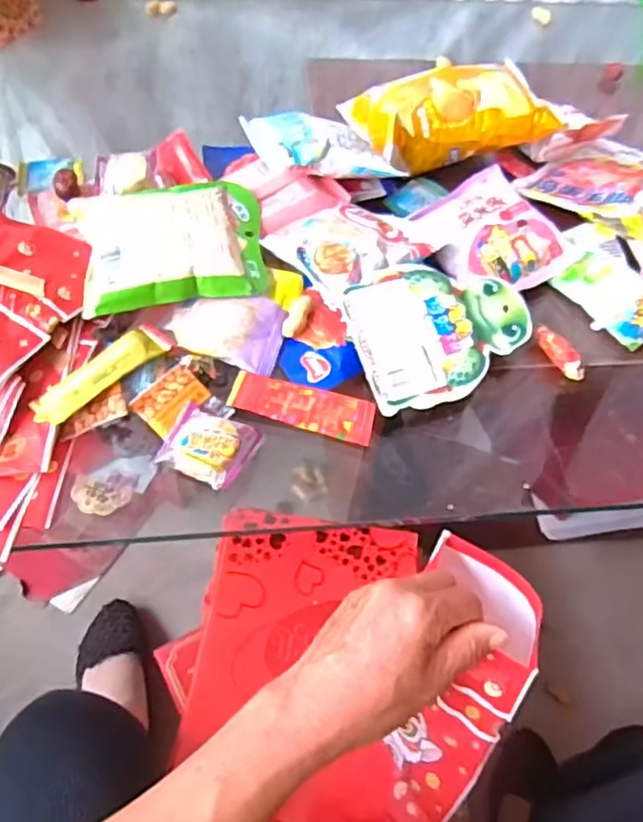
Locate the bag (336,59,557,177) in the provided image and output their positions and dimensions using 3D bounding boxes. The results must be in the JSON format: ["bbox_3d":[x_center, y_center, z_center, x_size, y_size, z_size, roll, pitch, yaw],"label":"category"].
[{"bbox_3d":[0.127,-0.303,0.634,0.177,0.073,0.108,-7,56,-10],"label":"bag"}]

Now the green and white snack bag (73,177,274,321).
[{"bbox_3d":[-0.123,-0.144,0.523,0.148,0.046,0.125,-10,56,-12],"label":"green and white snack bag"}]

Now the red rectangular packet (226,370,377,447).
[{"bbox_3d":[-0.015,-0.004,0.468,0.108,0.011,0.033,16,55,6],"label":"red rectangular packet"}]

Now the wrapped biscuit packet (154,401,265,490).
[{"bbox_3d":[-0.078,0.023,0.435,0.059,0.013,0.051,16,55,6],"label":"wrapped biscuit packet"}]

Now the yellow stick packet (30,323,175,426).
[{"bbox_3d":[-0.160,-0.031,0.464,0.033,0.011,0.109,37,60,19],"label":"yellow stick packet"}]

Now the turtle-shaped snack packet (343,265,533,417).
[{"bbox_3d":[0.097,-0.063,0.493,0.147,0.006,0.109,-12,78,-17],"label":"turtle-shaped snack packet"}]

